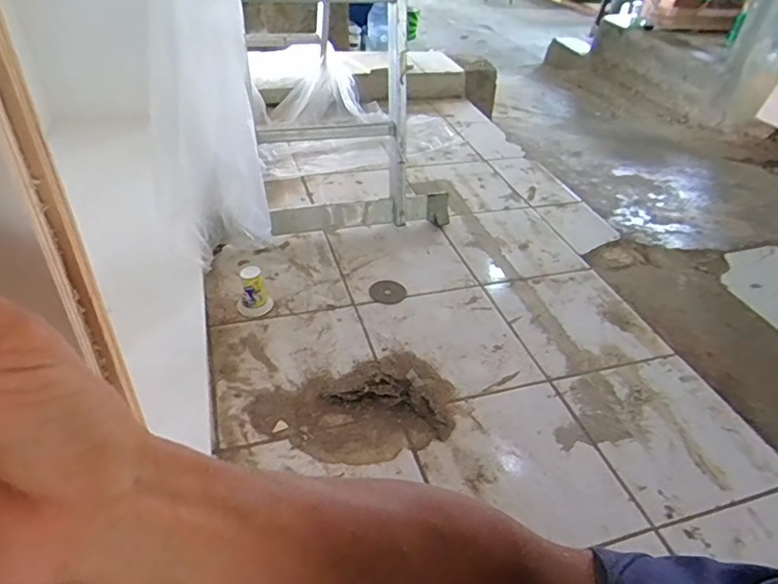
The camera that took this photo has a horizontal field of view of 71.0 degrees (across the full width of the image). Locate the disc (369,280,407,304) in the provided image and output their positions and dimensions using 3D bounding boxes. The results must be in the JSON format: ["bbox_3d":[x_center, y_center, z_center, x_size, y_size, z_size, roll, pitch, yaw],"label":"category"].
[{"bbox_3d":[-0.001,0.000,1.206,0.075,0.006,0.075,6,46,-6],"label":"disc"}]

